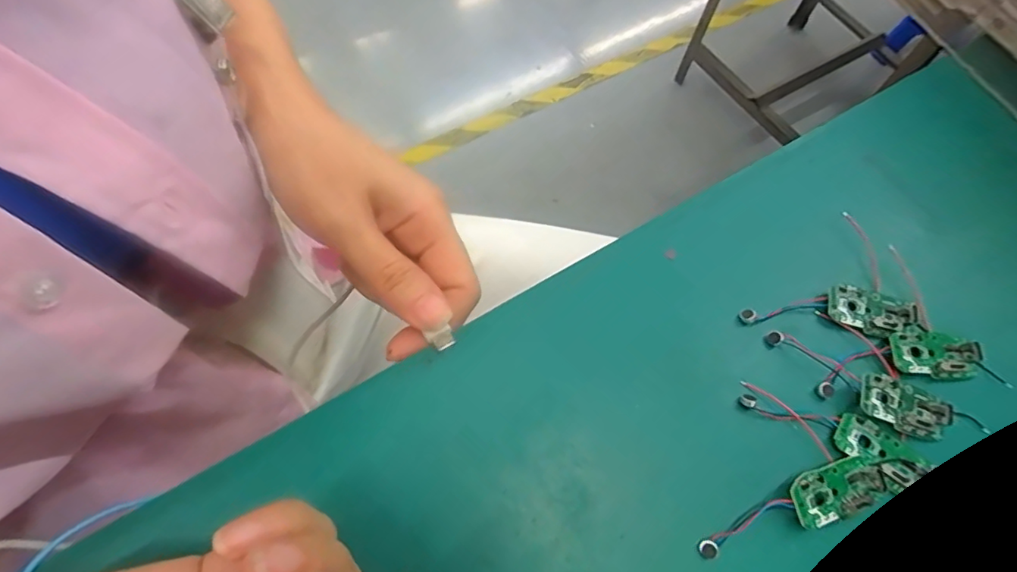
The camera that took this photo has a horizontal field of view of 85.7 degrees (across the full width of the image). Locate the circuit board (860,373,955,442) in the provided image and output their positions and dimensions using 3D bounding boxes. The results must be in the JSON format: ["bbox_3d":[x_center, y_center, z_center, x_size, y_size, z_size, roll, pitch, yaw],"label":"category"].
[{"bbox_3d":[0.154,0.047,0.214,0.037,0.007,0.018,23,65,7],"label":"circuit board"}]

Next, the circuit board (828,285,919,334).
[{"bbox_3d":[0.155,0.010,0.234,0.035,0.005,0.018,9,64,1],"label":"circuit board"}]

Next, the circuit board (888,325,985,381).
[{"bbox_3d":[0.176,0.027,0.226,0.035,0.004,0.020,12,65,2],"label":"circuit board"}]

